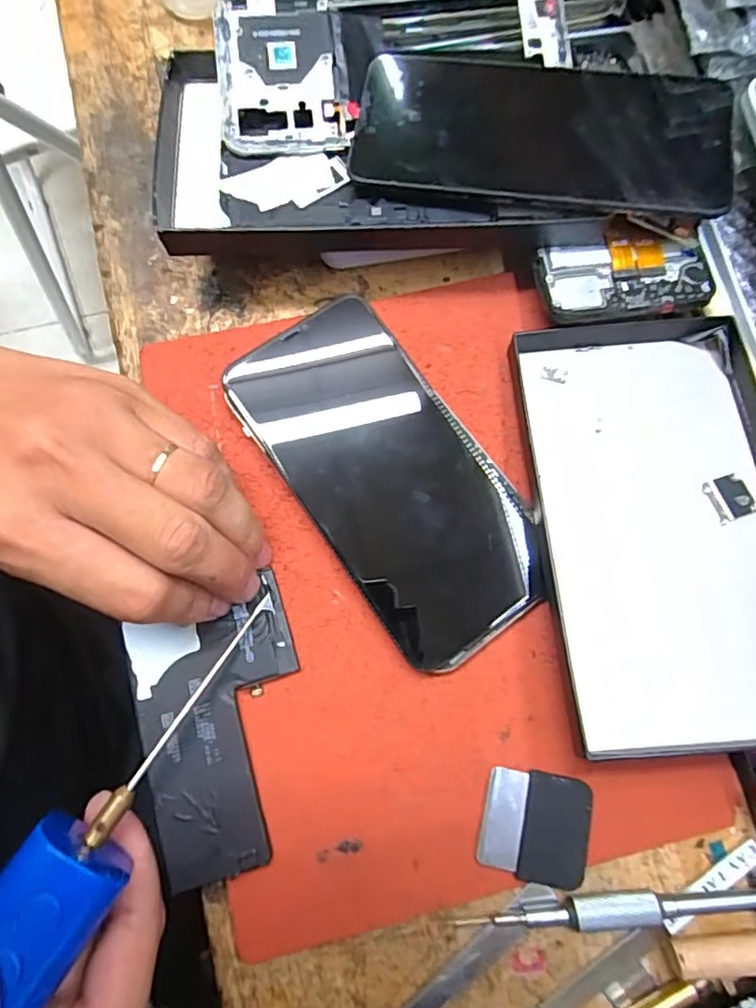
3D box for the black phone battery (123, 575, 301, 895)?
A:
[{"bbox_3d":[-0.060,0.089,0.222,0.063,0.006,0.100,-15,79,-4],"label":"black phone battery"}]

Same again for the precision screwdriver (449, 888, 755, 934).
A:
[{"bbox_3d":[0.094,0.155,0.214,0.121,0.013,0.014,-7,79,-2],"label":"precision screwdriver"}]

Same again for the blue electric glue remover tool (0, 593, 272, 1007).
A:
[{"bbox_3d":[-0.104,0.126,0.179,0.031,0.023,0.222,33,62,6],"label":"blue electric glue remover tool"}]

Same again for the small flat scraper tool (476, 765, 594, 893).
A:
[{"bbox_3d":[0.061,0.126,0.220,0.042,0.004,0.039,10,79,2],"label":"small flat scraper tool"}]

